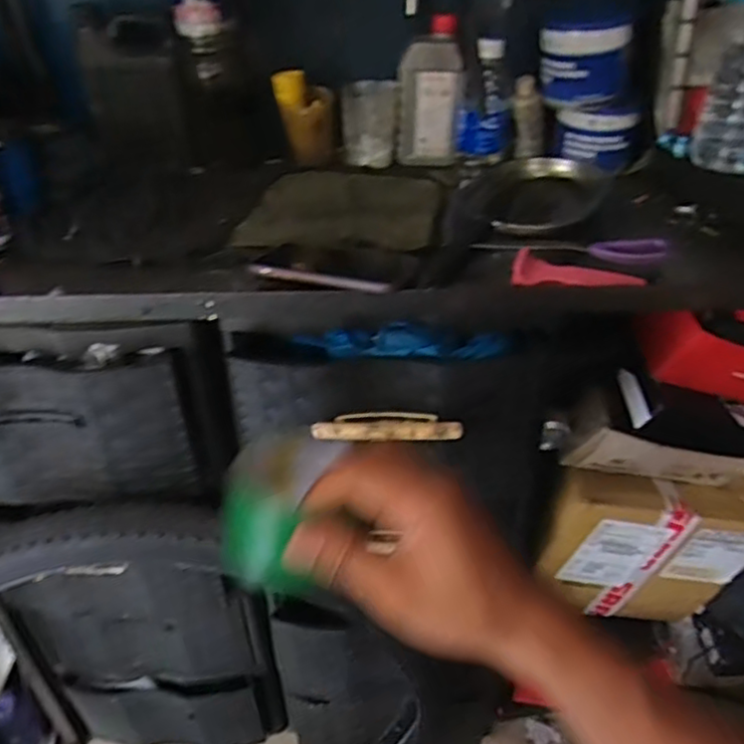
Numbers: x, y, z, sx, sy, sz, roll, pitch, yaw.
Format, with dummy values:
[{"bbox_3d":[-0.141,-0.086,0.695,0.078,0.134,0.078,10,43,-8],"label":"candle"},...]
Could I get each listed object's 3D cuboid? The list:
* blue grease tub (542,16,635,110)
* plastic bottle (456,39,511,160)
[{"bbox_3d":[0.257,-0.376,0.803,0.105,0.091,0.077,7,37,12],"label":"blue grease tub"},{"bbox_3d":[0.142,-0.331,0.834,0.062,0.155,0.056,7,37,12],"label":"plastic bottle"}]

